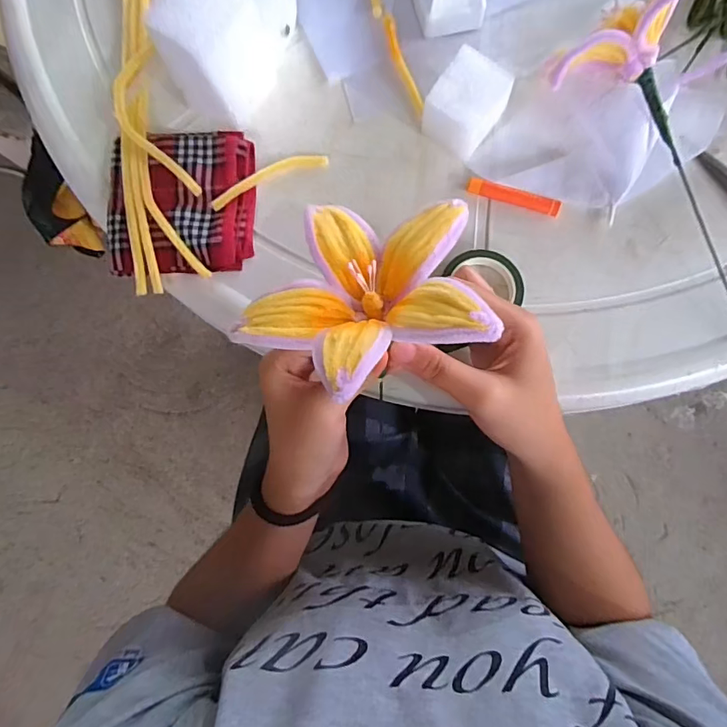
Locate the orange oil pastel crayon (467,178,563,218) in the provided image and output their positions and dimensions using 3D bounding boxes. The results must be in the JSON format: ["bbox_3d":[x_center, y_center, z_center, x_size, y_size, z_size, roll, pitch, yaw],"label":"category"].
[{"bbox_3d":[0.112,-0.123,0.359,0.069,0.010,0.011,19,83,5],"label":"orange oil pastel crayon"}]

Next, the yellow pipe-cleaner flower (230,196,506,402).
[{"bbox_3d":[0.011,-0.030,0.241,0.111,0.060,0.114,29,63,35],"label":"yellow pipe-cleaner flower"}]

